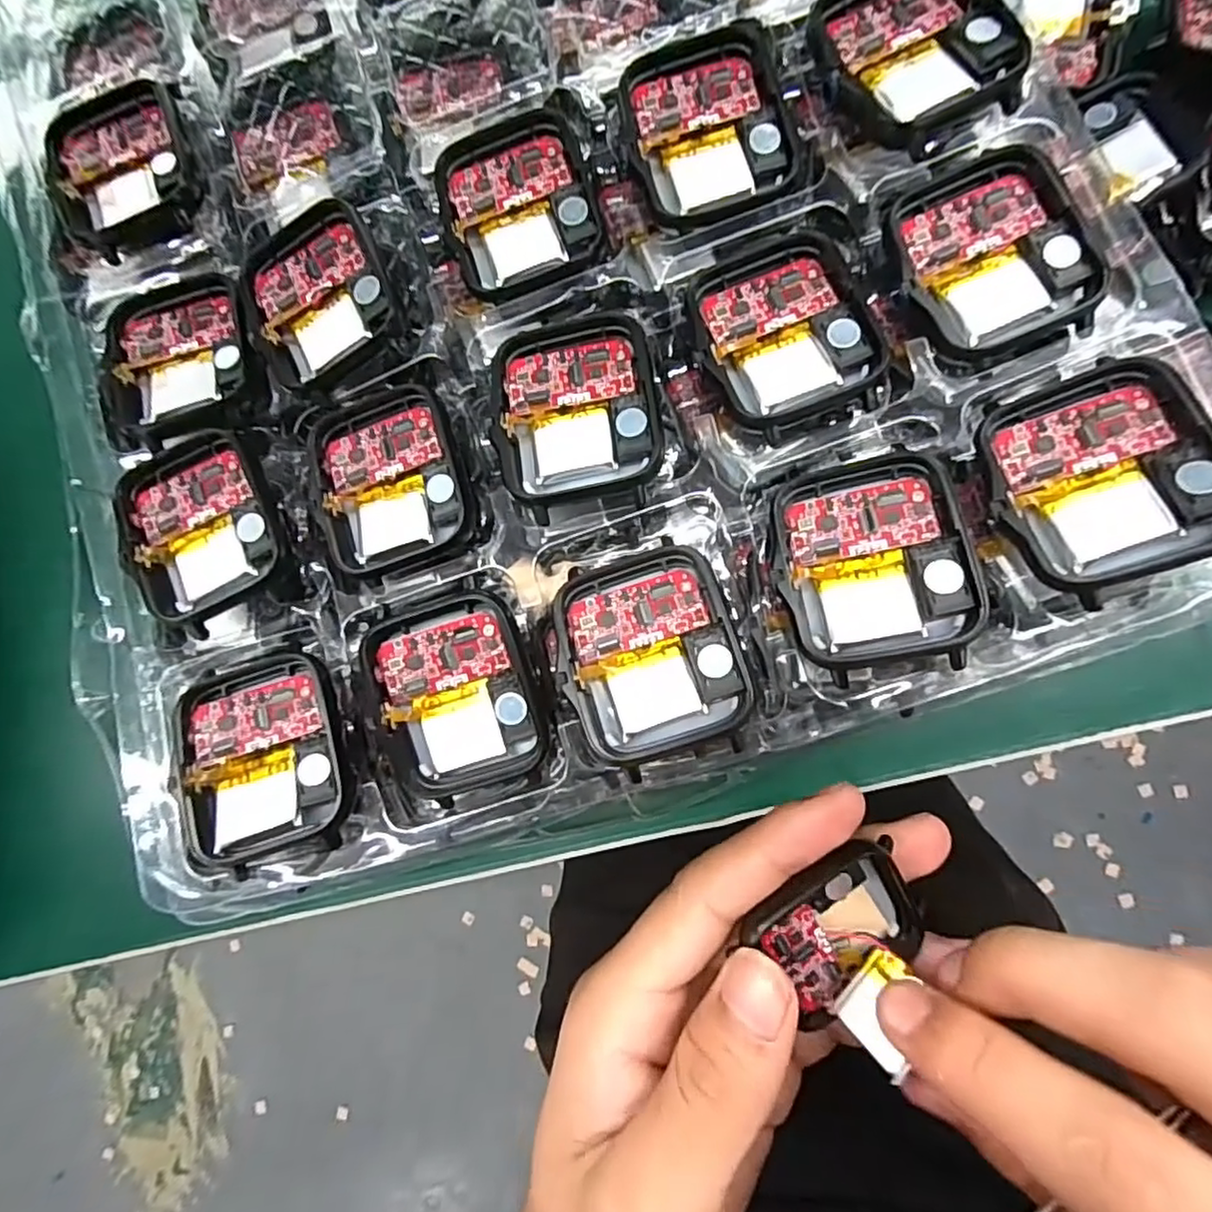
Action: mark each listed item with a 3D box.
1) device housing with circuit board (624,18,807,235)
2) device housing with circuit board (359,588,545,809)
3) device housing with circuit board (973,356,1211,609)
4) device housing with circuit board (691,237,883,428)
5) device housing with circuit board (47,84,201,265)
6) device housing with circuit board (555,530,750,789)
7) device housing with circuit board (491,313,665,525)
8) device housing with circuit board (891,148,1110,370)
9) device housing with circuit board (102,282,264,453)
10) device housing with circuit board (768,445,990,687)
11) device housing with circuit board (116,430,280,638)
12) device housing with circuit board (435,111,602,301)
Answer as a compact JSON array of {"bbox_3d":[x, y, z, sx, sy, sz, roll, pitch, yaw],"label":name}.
[{"bbox_3d":[0.025,-0.117,0.157,0.037,0.010,0.045,-14,81,6],"label":"device housing with circuit board"},{"bbox_3d":[-0.035,0.021,0.149,0.038,0.010,0.045,-15,83,7],"label":"device housing with circuit board"},{"bbox_3d":[0.099,-0.027,0.128,0.037,0.006,0.046,-19,72,18],"label":"device housing with circuit board"},{"bbox_3d":[0.041,-0.064,0.148,0.036,0.006,0.043,-19,82,6],"label":"device housing with circuit board"},{"bbox_3d":[-0.133,-0.123,0.177,0.037,0.007,0.050,-23,81,4],"label":"device housing with circuit board"},{"bbox_3d":[0.010,0.011,0.139,0.037,0.007,0.045,-19,82,6],"label":"device housing with circuit board"},{"bbox_3d":[-0.007,-0.046,0.150,0.037,0.008,0.045,-8,84,8],"label":"device housing with circuit board"},{"bbox_3d":[0.086,-0.079,0.144,0.037,0.005,0.045,-19,83,6],"label":"device housing with circuit board"},{"bbox_3d":[-0.113,-0.066,0.170,0.042,0.009,0.047,-8,82,7],"label":"device housing with circuit board"},{"bbox_3d":[0.056,-0.009,0.134,0.038,0.008,0.044,-12,83,7],"label":"device housing with circuit board"},{"bbox_3d":[-0.102,-0.019,0.160,0.037,0.007,0.044,-27,80,4],"label":"device housing with circuit board"},{"bbox_3d":[-0.023,-0.103,0.163,0.036,0.006,0.044,-19,81,5],"label":"device housing with circuit board"}]

